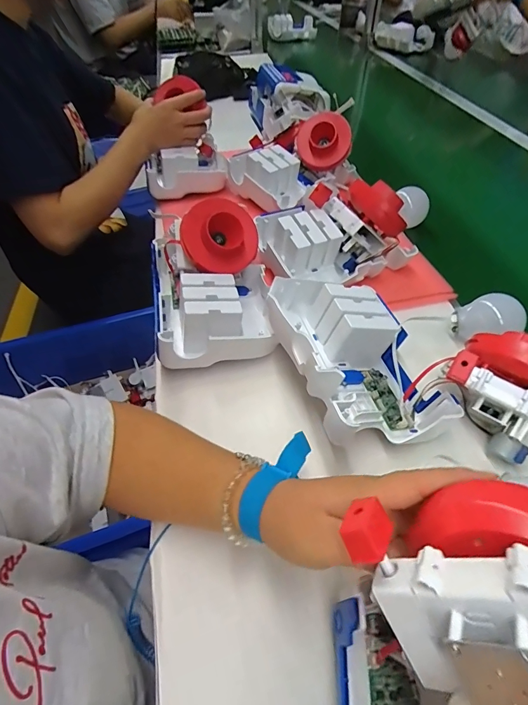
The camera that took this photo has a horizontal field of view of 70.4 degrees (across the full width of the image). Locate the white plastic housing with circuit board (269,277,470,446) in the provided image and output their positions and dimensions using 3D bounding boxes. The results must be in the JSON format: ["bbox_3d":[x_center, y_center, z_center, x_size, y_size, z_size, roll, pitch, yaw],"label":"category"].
[{"bbox_3d":[0.090,0.001,0.372,0.133,0.074,0.178,-16,51,-12],"label":"white plastic housing with circuit board"}]

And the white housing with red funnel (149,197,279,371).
[{"bbox_3d":[-0.058,-0.083,0.424,0.133,0.110,0.172,-10,50,-8],"label":"white housing with red funnel"}]

